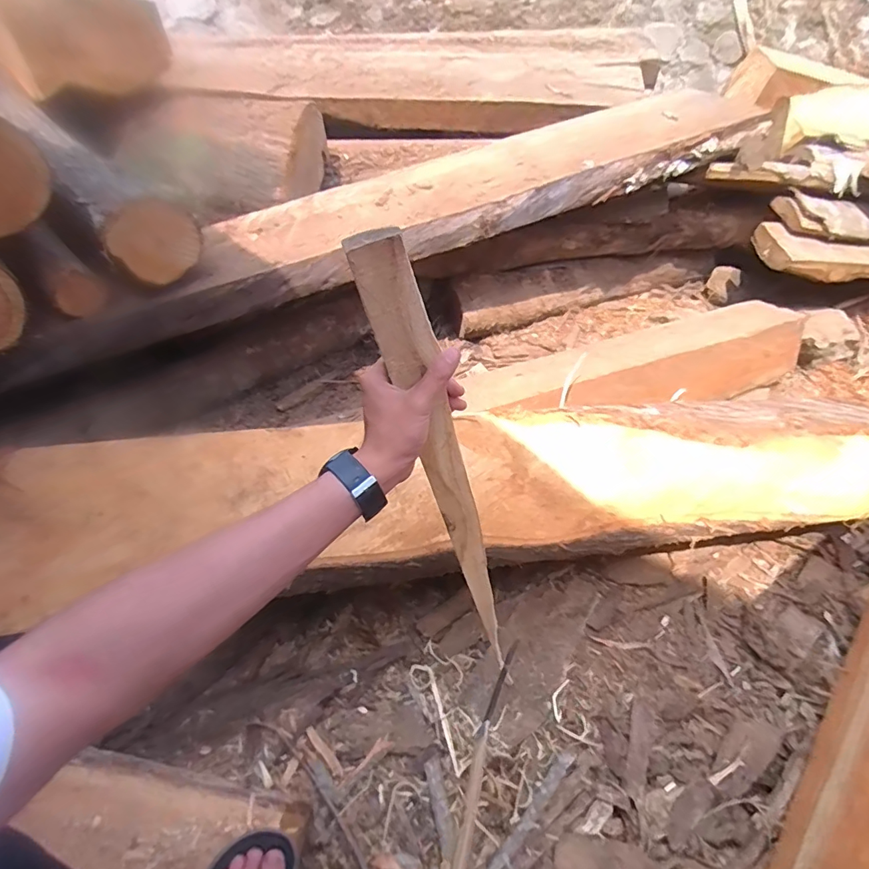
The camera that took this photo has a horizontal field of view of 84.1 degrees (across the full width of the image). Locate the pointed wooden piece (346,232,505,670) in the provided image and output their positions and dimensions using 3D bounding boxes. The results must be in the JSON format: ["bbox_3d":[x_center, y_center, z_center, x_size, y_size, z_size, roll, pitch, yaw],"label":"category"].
[{"bbox_3d":[0.032,0.087,0.553,0.046,0.637,0.015,-26,41,-9],"label":"pointed wooden piece"}]

